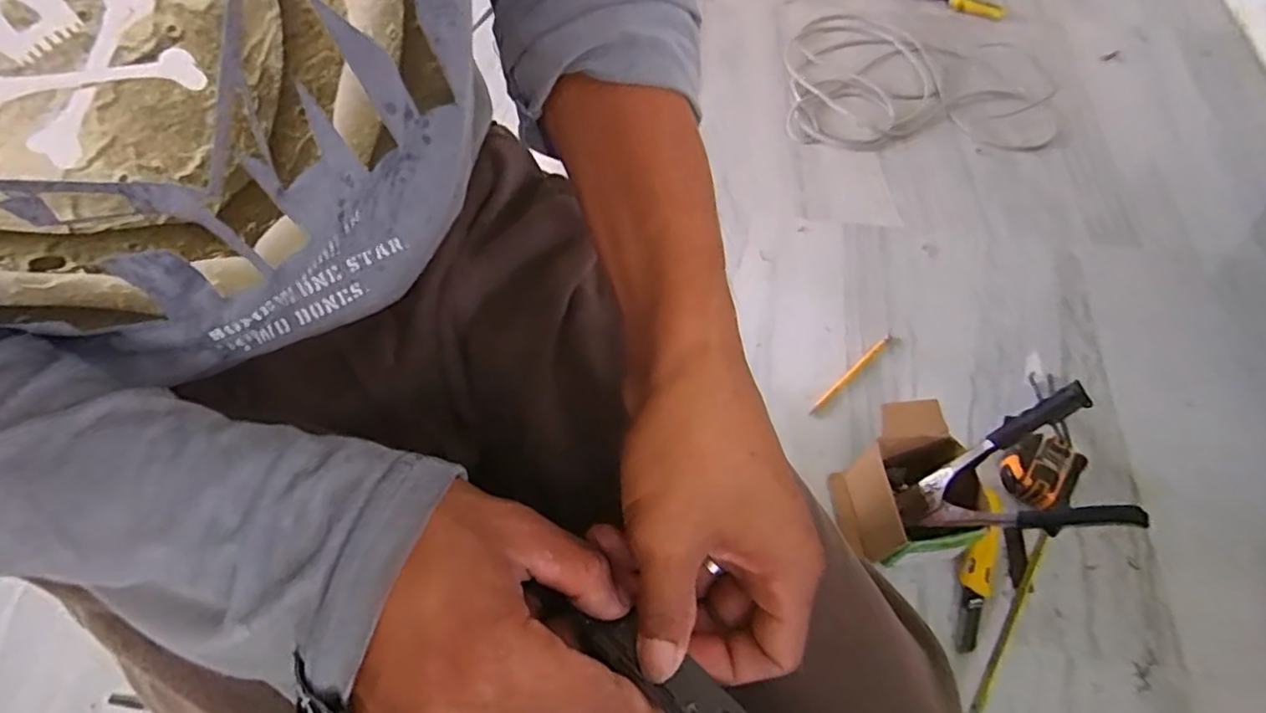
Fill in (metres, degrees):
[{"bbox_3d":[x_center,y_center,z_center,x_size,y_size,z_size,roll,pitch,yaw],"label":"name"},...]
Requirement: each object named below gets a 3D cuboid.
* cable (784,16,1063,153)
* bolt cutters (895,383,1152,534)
[{"bbox_3d":[0.540,-0.532,1.216,0.519,0.033,0.398,6,58,6],"label":"cable"},{"bbox_3d":[0.395,0.135,0.696,0.215,0.030,0.137,-26,74,30],"label":"bolt cutters"}]

